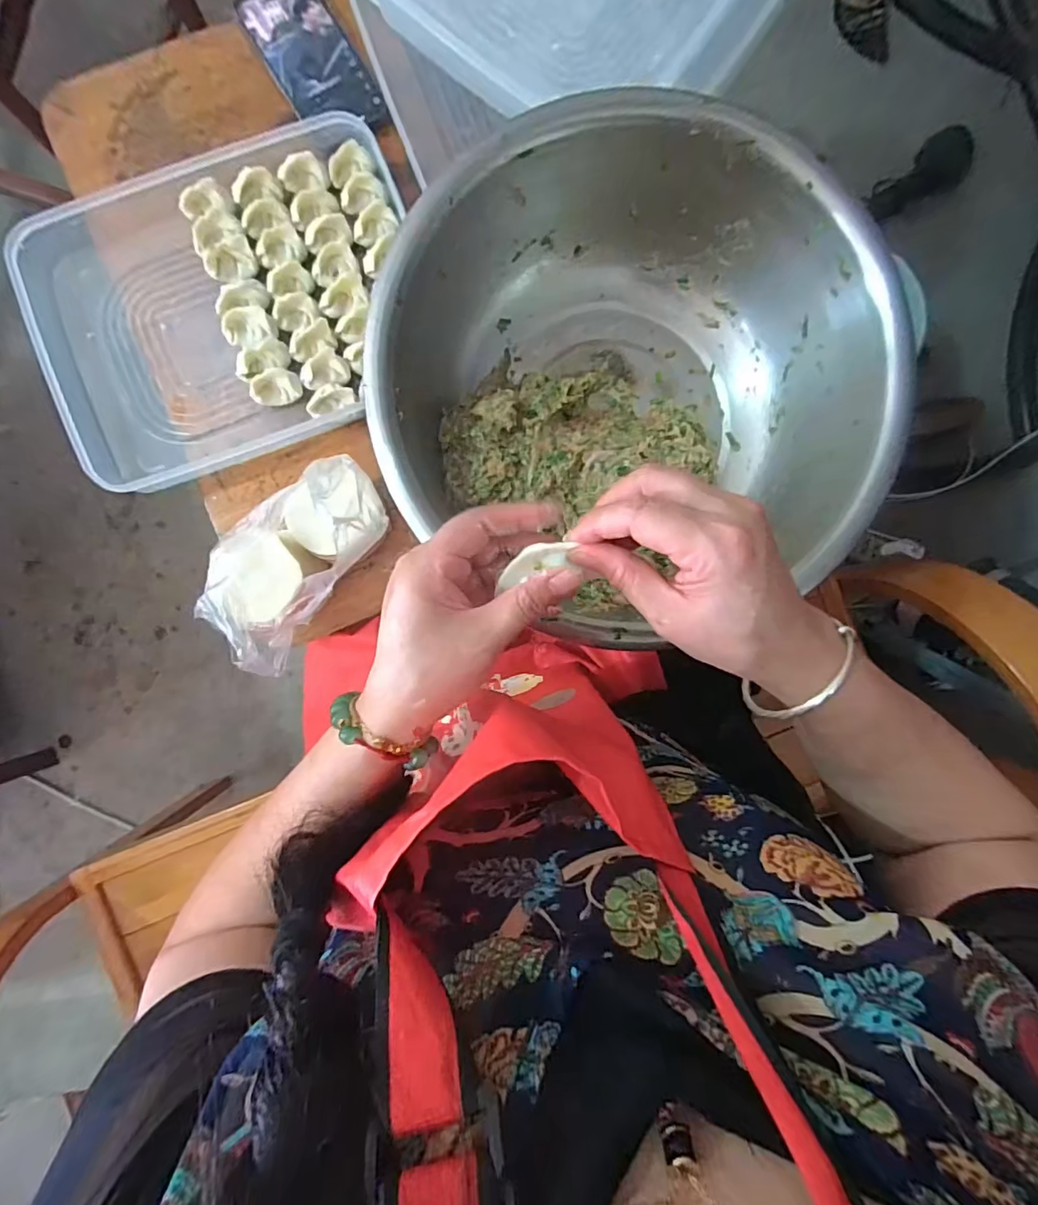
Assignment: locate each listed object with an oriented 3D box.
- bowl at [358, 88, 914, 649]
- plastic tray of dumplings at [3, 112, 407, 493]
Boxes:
[{"bbox_3d":[0.083,-0.166,0.432,0.362,0.136,0.357,0,89,-2],"label":"bowl"},{"bbox_3d":[-0.265,-0.267,0.480,0.333,0.040,0.264,-16,89,-3],"label":"plastic tray of dumplings"}]

